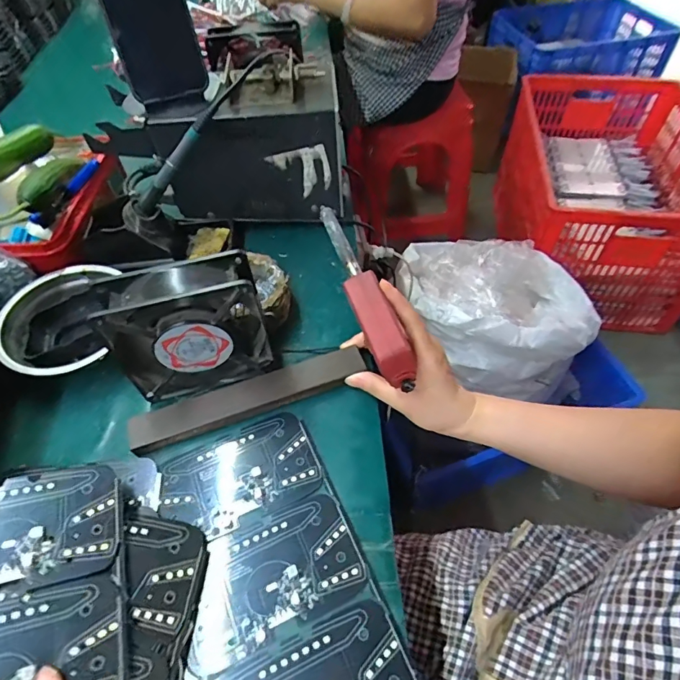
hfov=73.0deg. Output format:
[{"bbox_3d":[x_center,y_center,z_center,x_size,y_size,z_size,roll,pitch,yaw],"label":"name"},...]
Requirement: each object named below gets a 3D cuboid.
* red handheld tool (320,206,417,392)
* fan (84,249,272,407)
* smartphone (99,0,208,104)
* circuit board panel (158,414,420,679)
[{"bbox_3d":[0.016,-0.044,0.380,0.027,0.034,0.170,-18,62,-8],"label":"red handheld tool"},{"bbox_3d":[-0.124,-0.009,0.388,0.124,0.113,0.050,-14,55,-6],"label":"fan"},{"bbox_3d":[-0.173,-0.296,0.408,0.072,0.142,0.008,-16,31,-6],"label":"smartphone"},{"bbox_3d":[-0.049,0.168,0.329,0.128,0.005,0.227,-22,56,-11],"label":"circuit board panel"}]

